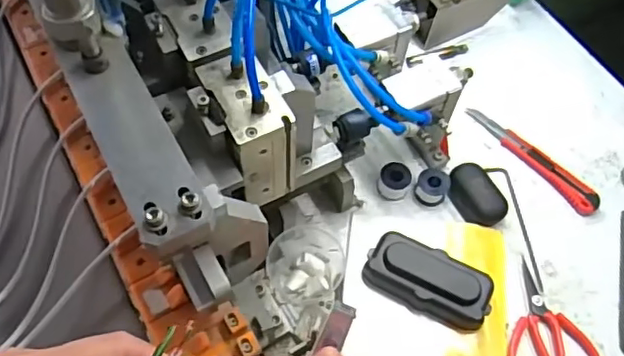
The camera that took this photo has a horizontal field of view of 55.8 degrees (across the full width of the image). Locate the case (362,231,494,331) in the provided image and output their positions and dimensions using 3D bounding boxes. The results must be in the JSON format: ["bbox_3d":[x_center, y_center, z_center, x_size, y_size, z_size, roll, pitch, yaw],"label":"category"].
[{"bbox_3d":[0.100,0.087,0.506,0.106,0.029,0.051,26,62,11],"label":"case"}]

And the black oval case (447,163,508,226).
[{"bbox_3d":[0.154,0.016,0.553,0.035,0.023,0.062,-27,66,-18],"label":"black oval case"}]

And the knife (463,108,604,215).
[{"bbox_3d":[0.221,-0.022,0.590,0.025,0.014,0.153,-33,68,-20],"label":"knife"}]

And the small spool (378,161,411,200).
[{"bbox_3d":[0.078,0.002,0.560,0.028,0.028,0.028,2,60,-3],"label":"small spool"}]

